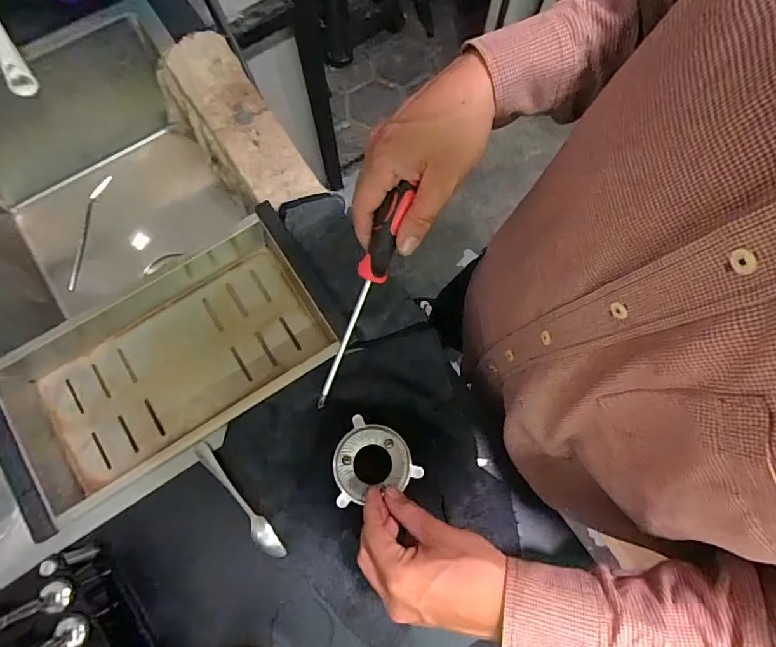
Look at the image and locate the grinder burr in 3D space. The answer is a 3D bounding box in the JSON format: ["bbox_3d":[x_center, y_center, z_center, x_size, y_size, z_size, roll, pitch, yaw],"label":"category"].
[{"bbox_3d":[-0.018,0.126,0.446,0.081,0.020,0.073,-19,76,-5],"label":"grinder burr"}]

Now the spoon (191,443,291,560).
[{"bbox_3d":[-0.155,0.182,0.480,0.023,0.013,0.142,-39,79,-9],"label":"spoon"}]

